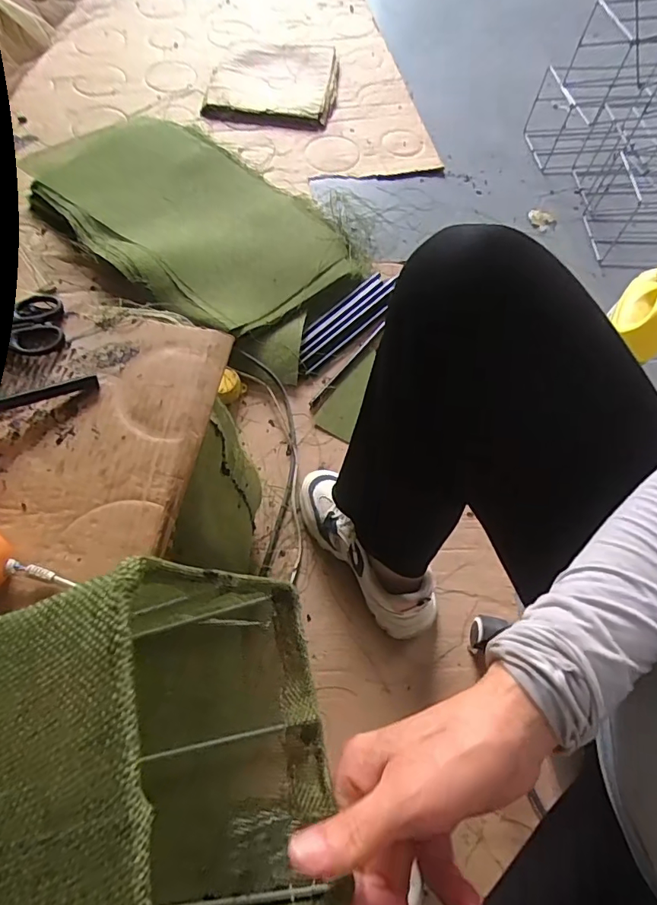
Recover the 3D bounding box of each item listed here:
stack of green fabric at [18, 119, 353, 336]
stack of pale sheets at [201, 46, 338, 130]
[{"bbox_3d":[-0.265,-0.459,0.931,0.605,0.057,0.366,39,70,14],"label":"stack of green fabric"},{"bbox_3d":[-0.123,-0.868,1.147,0.287,0.025,0.322,11,65,2],"label":"stack of pale sheets"}]

